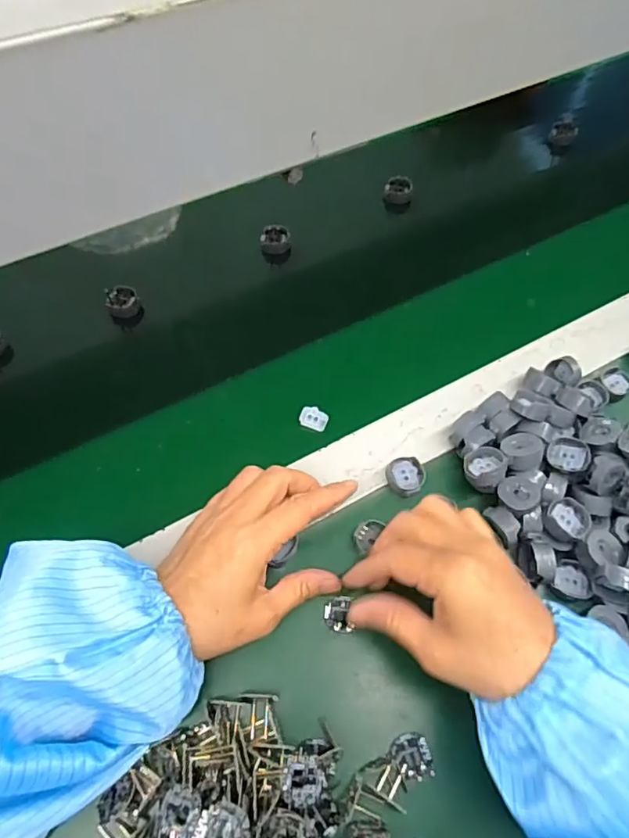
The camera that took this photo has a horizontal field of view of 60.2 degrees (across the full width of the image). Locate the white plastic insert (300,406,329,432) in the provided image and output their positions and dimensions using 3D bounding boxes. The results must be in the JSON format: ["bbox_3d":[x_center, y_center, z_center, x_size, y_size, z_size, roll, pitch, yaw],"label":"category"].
[{"bbox_3d":[0.000,-0.002,0.434,0.022,0.004,0.018,15,62,5],"label":"white plastic insert"}]

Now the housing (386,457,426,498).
[{"bbox_3d":[0.068,0.042,0.403,0.026,0.009,0.029,-36,69,-19],"label":"housing"}]

